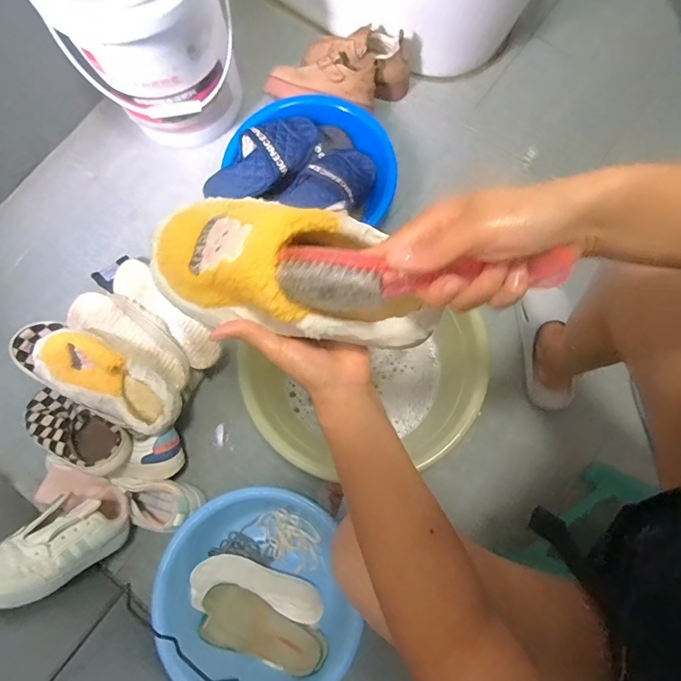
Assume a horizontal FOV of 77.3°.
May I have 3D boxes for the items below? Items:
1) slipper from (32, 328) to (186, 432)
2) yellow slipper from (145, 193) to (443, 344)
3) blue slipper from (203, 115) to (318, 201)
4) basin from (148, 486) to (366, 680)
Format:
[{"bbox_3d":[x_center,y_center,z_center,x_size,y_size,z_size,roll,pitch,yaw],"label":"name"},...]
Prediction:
[{"bbox_3d":[-0.396,0.063,0.706,0.259,0.072,0.107,28,80,7],"label":"slipper"},{"bbox_3d":[-0.040,-0.059,0.336,0.236,0.067,0.104,17,75,7],"label":"yellow slipper"},{"bbox_3d":[-0.154,-0.357,0.850,0.264,0.059,0.115,-36,79,-6],"label":"blue slipper"},{"bbox_3d":[-0.143,0.436,0.730,0.298,0.114,0.327,0,77,2],"label":"basin"}]

